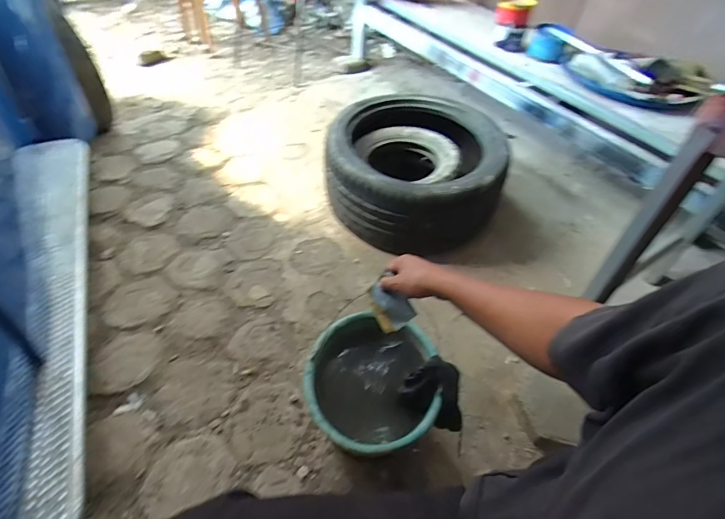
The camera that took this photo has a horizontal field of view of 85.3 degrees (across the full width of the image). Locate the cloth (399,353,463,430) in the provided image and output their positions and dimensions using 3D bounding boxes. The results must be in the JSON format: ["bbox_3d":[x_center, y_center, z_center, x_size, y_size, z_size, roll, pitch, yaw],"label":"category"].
[{"bbox_3d":[0.153,0.276,0.814,0.096,0.106,0.133,-32,56,-28],"label":"cloth"}]

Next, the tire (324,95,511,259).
[{"bbox_3d":[0.186,-0.303,1.391,0.566,0.283,0.558,1,47,-1],"label":"tire"}]

